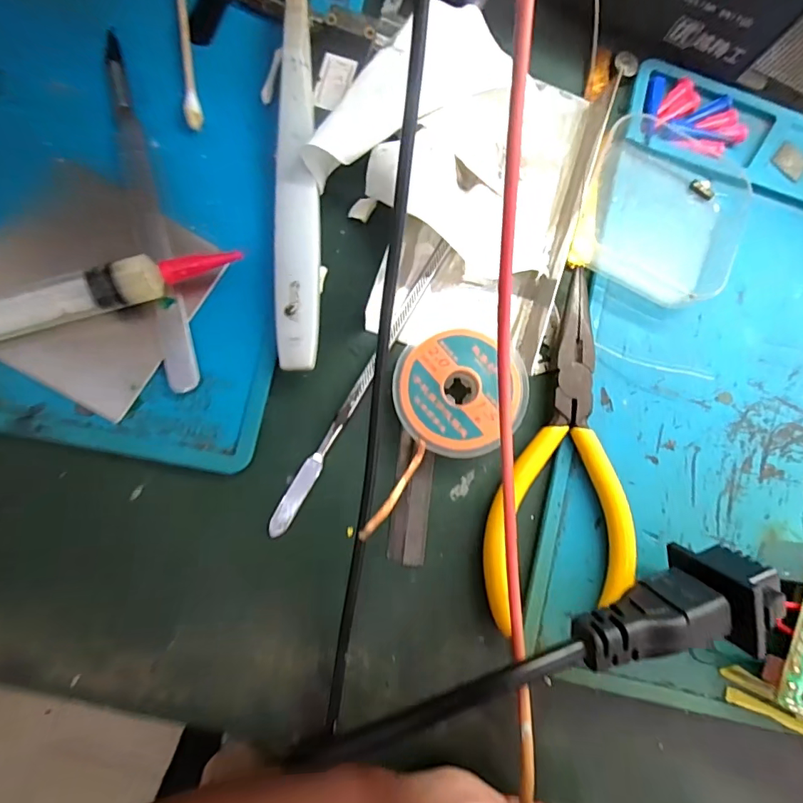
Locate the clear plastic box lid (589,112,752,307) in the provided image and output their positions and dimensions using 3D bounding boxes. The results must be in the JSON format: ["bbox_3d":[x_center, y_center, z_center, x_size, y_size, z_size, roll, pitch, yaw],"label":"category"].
[{"bbox_3d":[0.108,-0.077,0.189,0.065,0.004,0.074,20,80,-5],"label":"clear plastic box lid"}]

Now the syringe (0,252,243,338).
[{"bbox_3d":[-0.106,-0.030,0.142,0.109,0.020,0.019,-20,87,-8],"label":"syringe"}]

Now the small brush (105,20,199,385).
[{"bbox_3d":[-0.085,-0.065,0.157,0.010,0.004,0.125,-13,85,-9],"label":"small brush"}]

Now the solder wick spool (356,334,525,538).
[{"bbox_3d":[0.017,0.009,0.158,0.046,0.021,0.068,10,84,-6],"label":"solder wick spool"}]

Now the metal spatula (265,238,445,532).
[{"bbox_3d":[-0.013,-0.007,0.163,0.006,0.004,0.118,31,82,-3],"label":"metal spatula"}]

